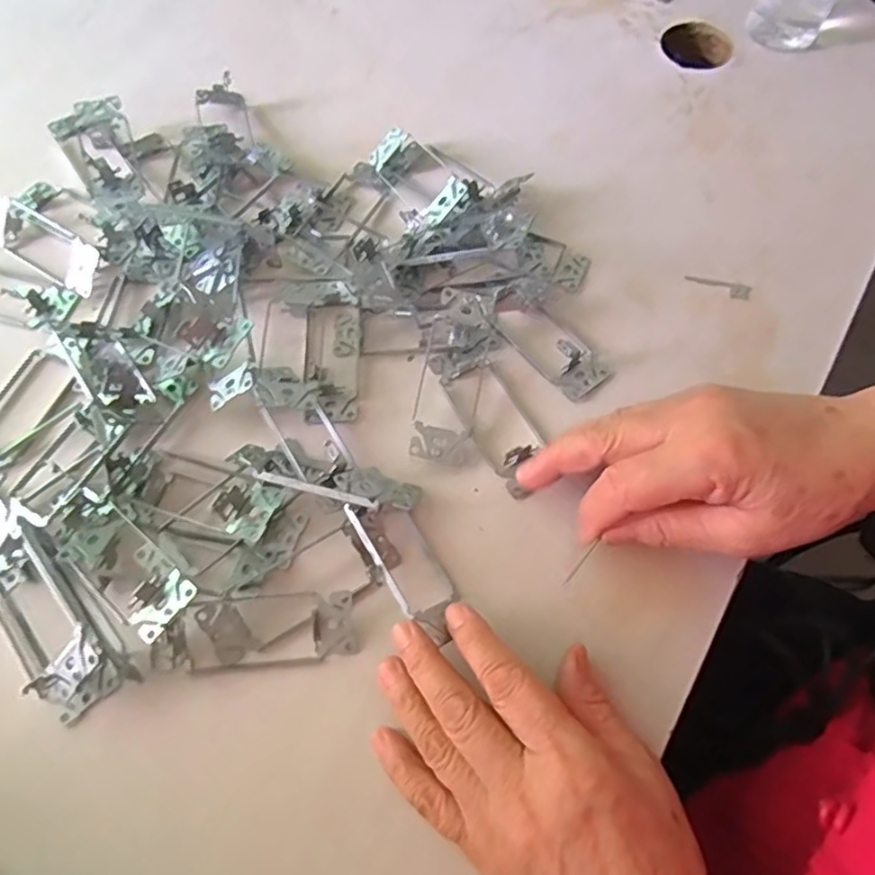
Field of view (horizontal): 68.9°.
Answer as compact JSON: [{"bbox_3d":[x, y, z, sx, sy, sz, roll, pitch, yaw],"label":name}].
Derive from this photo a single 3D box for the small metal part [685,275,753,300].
[{"bbox_3d":[0.190,-0.103,0.431,0.043,0.004,0.012,16,67,8],"label":"small metal part"}]

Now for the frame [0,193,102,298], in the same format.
[{"bbox_3d":[-0.274,-0.134,0.442,0.103,0.017,0.037,28,109,13],"label":"frame"}]

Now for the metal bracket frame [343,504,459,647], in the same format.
[{"bbox_3d":[-0.016,0.068,0.339,0.036,0.027,0.079,-31,69,-12],"label":"metal bracket frame"}]

